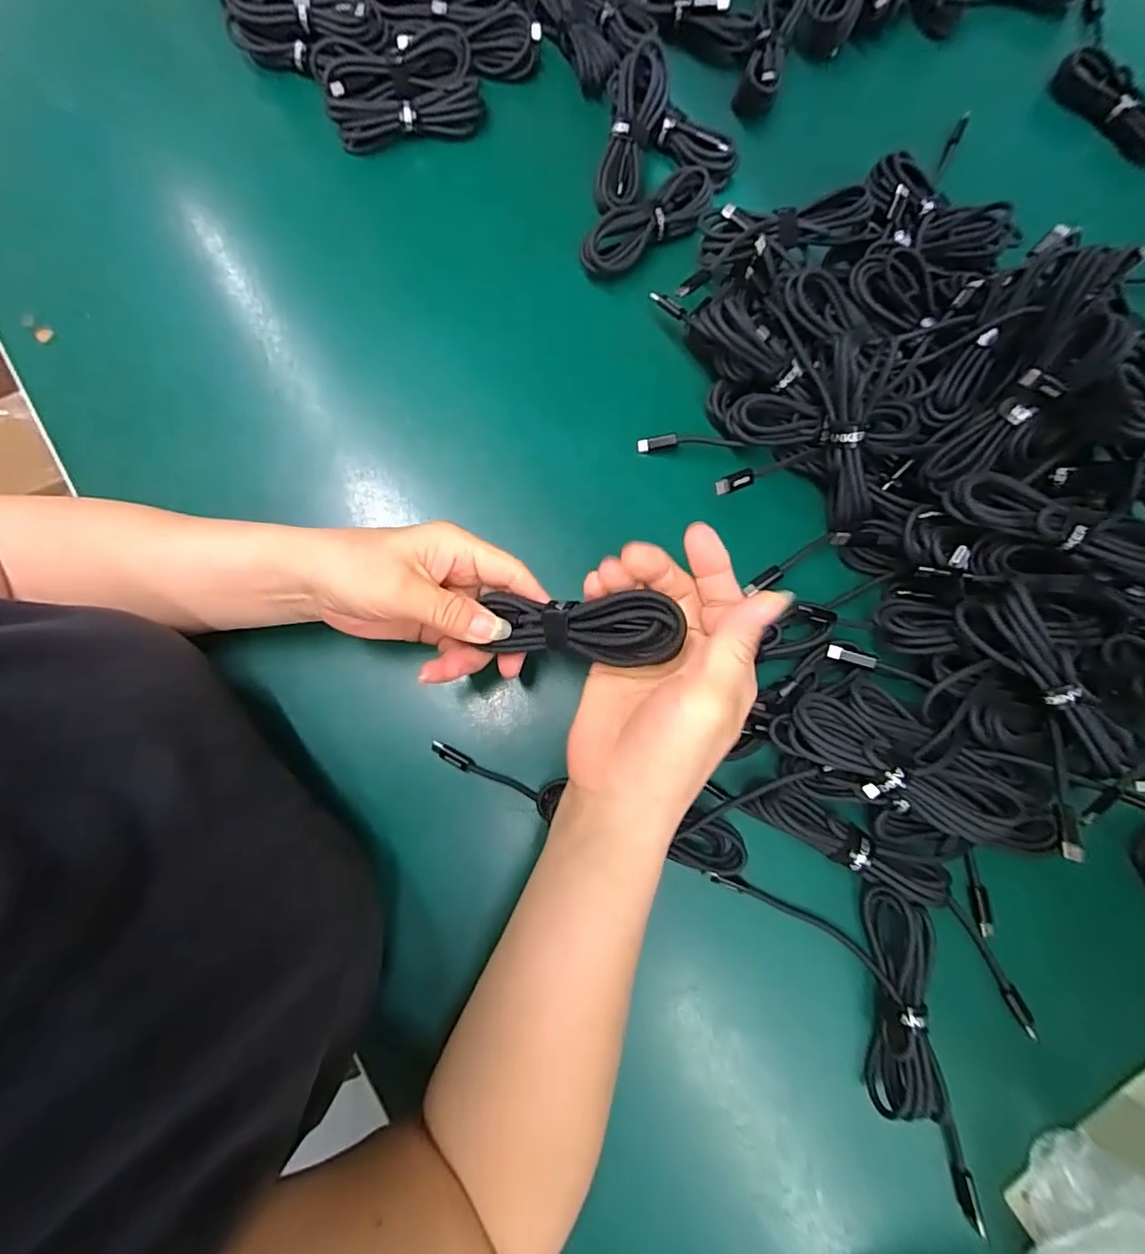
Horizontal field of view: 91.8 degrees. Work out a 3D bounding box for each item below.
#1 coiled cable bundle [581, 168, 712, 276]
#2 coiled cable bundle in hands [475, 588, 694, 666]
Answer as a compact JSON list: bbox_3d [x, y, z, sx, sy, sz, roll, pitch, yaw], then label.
[{"bbox_3d":[0.054,-0.287,0.397,0.111,0.022,0.034,-35,82,-7],"label":"coiled cable bundle"},{"bbox_3d":[0.003,0.000,0.267,0.094,0.015,0.028,5,79,22],"label":"coiled cable bundle in hands"}]

